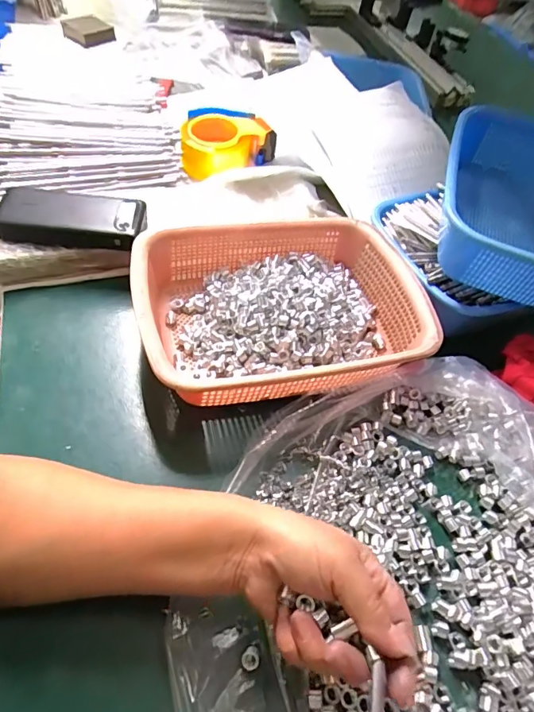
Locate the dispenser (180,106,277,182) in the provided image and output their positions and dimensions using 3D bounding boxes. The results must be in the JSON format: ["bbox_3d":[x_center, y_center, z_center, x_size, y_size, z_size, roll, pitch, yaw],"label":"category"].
[{"bbox_3d":[-0.059,-0.327,0.707,0.143,0.070,0.085,0,54,-9],"label":"dispenser"}]

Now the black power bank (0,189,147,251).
[{"bbox_3d":[-0.218,-0.152,0.509,0.151,0.026,0.073,7,53,-5],"label":"black power bank"}]

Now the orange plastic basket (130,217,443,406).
[{"bbox_3d":[0.016,-0.052,0.484,0.294,0.068,0.213,-10,56,-16],"label":"orange plastic basket"}]

